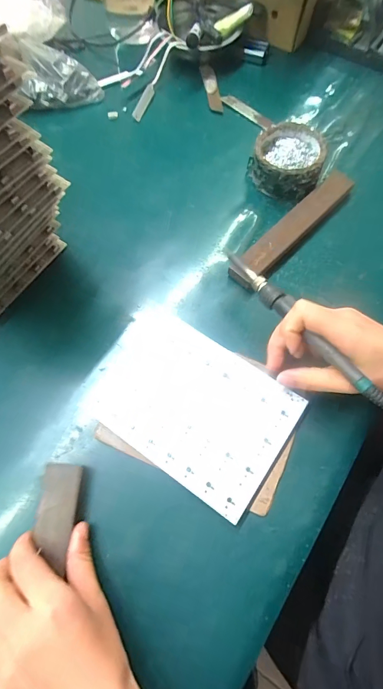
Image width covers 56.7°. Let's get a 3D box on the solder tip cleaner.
[{"bbox_3d":[0.116,-0.225,0.437,0.083,0.046,0.082,14,68,5],"label":"solder tip cleaner"}]

